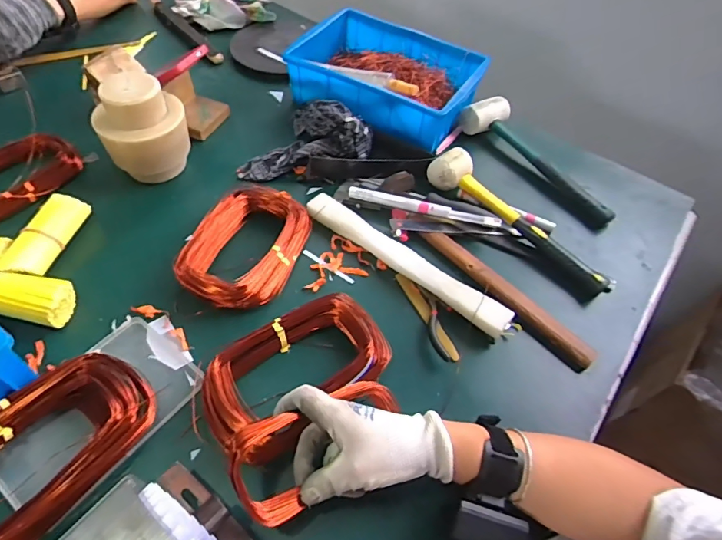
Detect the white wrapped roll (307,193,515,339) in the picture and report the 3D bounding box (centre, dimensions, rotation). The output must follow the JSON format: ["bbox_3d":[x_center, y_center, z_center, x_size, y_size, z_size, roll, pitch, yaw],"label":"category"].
[{"bbox_3d":[0.050,-0.011,0.560,0.290,0.030,0.037,33,57,18],"label":"white wrapped roll"}]

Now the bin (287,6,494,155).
[{"bbox_3d":[0.043,-0.328,0.760,0.295,0.080,0.213,24,55,13],"label":"bin"}]

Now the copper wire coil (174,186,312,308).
[{"bbox_3d":[-0.138,-0.035,0.558,0.122,0.041,0.181,15,53,6],"label":"copper wire coil"}]

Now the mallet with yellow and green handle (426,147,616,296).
[{"bbox_3d":[0.212,-0.070,0.610,0.051,0.052,0.289,-35,64,-27],"label":"mallet with yellow and green handle"}]

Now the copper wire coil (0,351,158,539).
[{"bbox_3d":[-0.289,0.162,0.396,0.115,0.045,0.205,34,57,19],"label":"copper wire coil"}]

